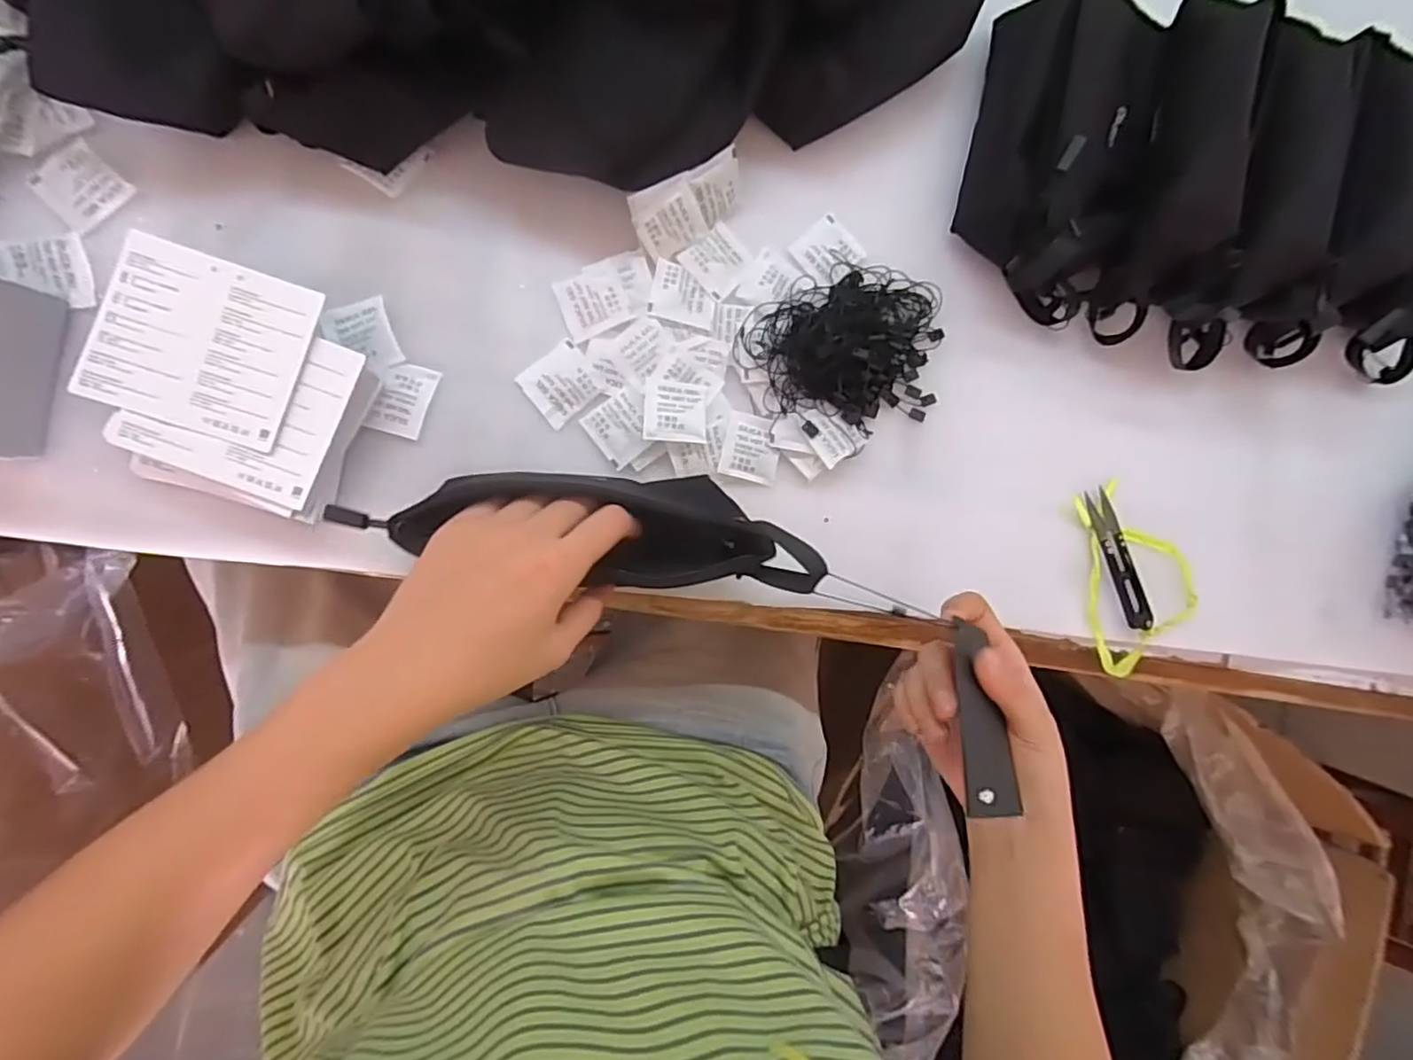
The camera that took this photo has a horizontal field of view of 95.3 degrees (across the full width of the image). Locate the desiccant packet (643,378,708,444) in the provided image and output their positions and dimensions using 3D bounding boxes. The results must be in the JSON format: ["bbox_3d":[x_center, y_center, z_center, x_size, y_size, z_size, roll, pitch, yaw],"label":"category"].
[{"bbox_3d":[-0.019,-0.074,0.400,0.039,0.012,0.038,3,88,-9],"label":"desiccant packet"}]

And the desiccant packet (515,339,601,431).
[{"bbox_3d":[-0.089,-0.090,0.393,0.042,0.004,0.038,-42,95,-8],"label":"desiccant packet"}]

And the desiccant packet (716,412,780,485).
[{"bbox_3d":[0.030,-0.052,0.414,0.038,0.005,0.041,12,87,-9],"label":"desiccant packet"}]

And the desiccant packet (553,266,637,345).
[{"bbox_3d":[-0.069,-0.141,0.397,0.041,0.004,0.037,-21,92,-9],"label":"desiccant packet"}]

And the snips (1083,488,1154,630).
[{"bbox_3d":[0.293,0.021,0.454,0.023,0.005,0.103,-19,92,-9],"label":"snips"}]

